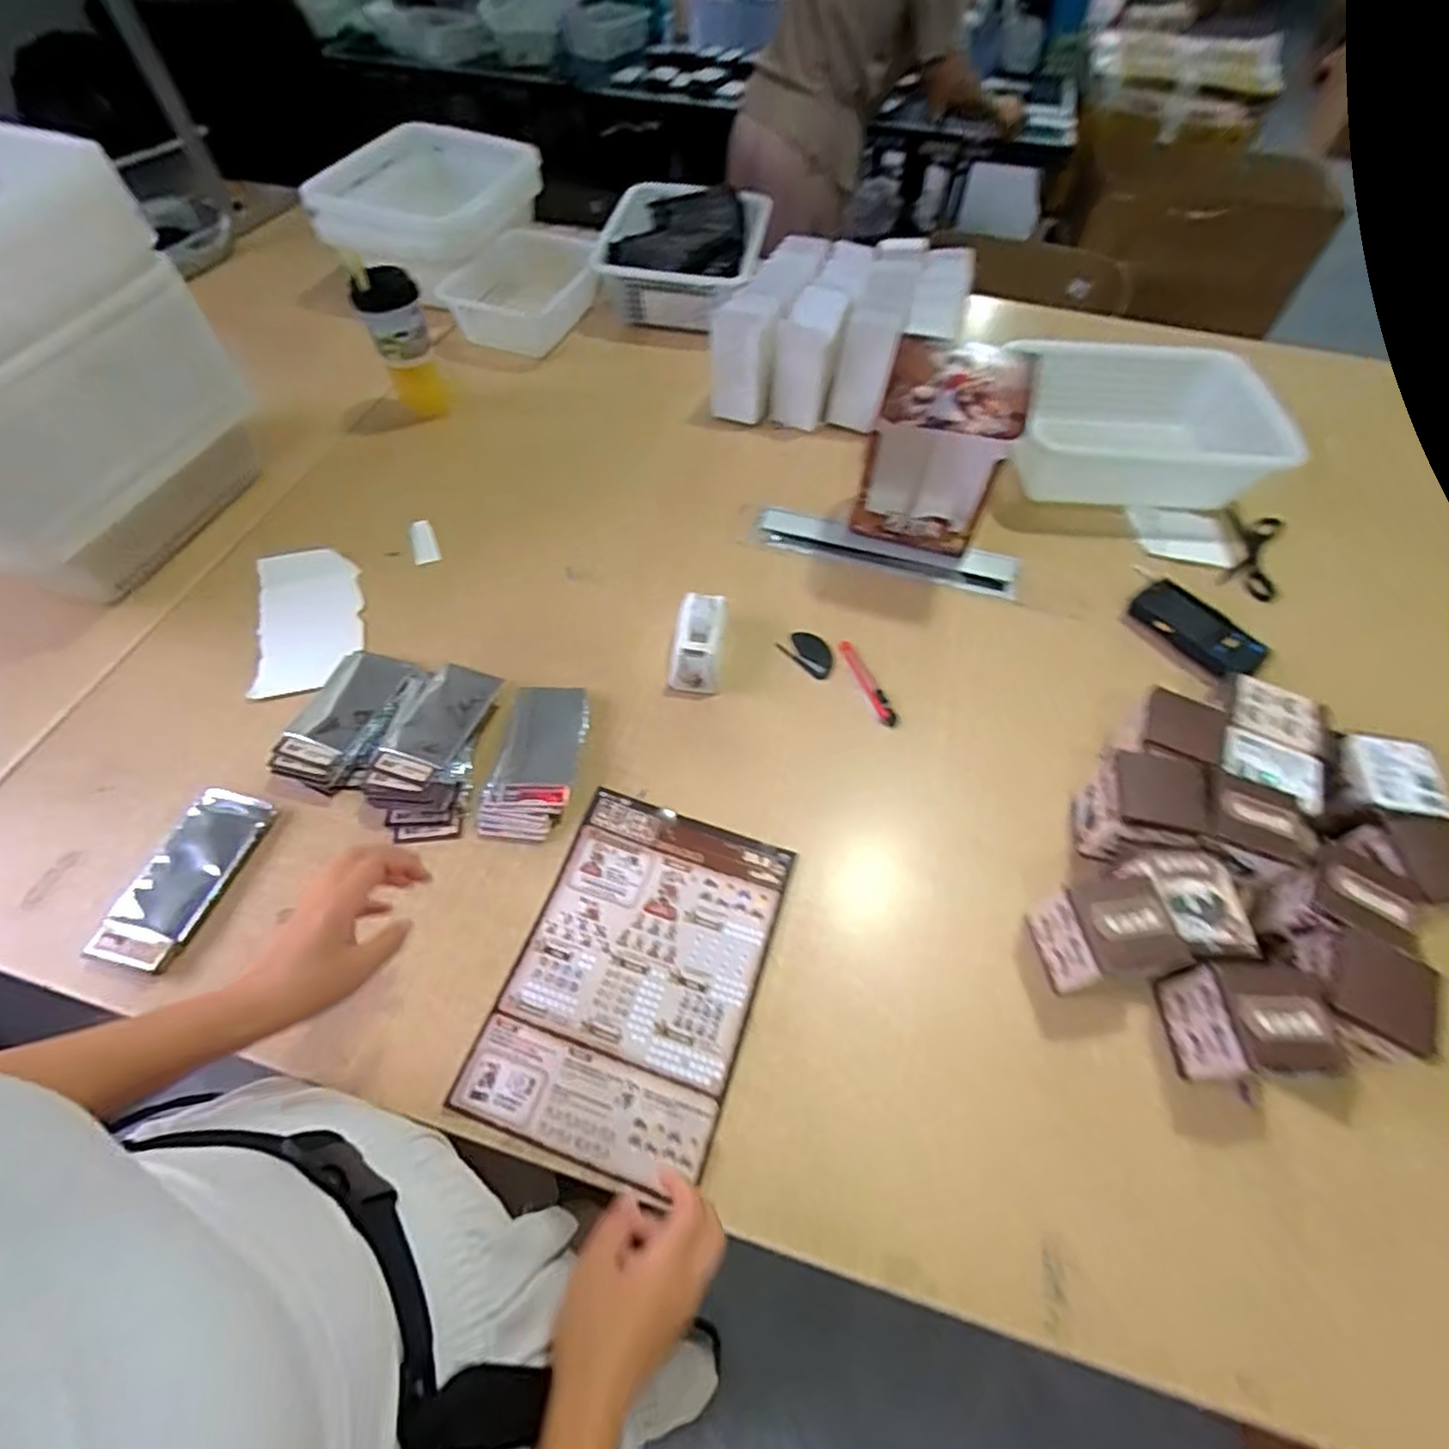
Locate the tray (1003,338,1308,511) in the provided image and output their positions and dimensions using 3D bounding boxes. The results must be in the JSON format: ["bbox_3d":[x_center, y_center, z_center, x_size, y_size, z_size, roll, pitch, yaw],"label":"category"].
[{"bbox_3d":[0.570,-0.425,0.948,0.324,0.121,0.241,8,56,3],"label":"tray"}]

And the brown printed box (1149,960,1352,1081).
[{"bbox_3d":[0.407,0.234,0.521,0.079,0.087,0.079,1,56,-2],"label":"brown printed box"}]

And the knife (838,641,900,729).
[{"bbox_3d":[0.161,-0.047,0.753,0.021,0.007,0.121,-17,58,-13],"label":"knife"}]

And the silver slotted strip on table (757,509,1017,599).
[{"bbox_3d":[0.209,-0.228,0.865,0.331,0.020,0.062,18,57,9],"label":"silver slotted strip on table"}]

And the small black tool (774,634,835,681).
[{"bbox_3d":[0.100,-0.082,0.775,0.043,0.015,0.072,-34,63,-22],"label":"small black tool"}]

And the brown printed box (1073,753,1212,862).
[{"bbox_3d":[0.382,0.082,0.620,0.078,0.092,0.083,9,56,4],"label":"brown printed box"}]

